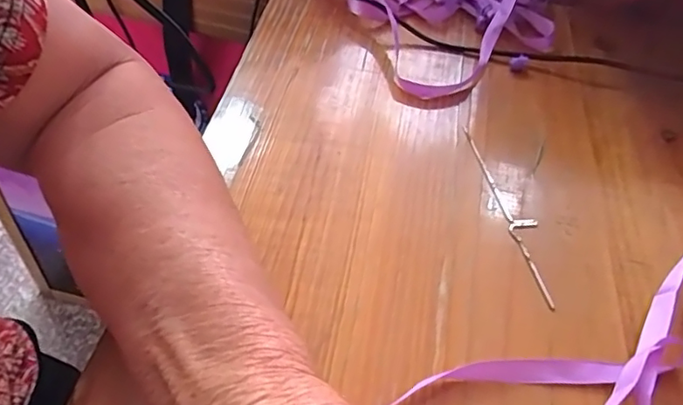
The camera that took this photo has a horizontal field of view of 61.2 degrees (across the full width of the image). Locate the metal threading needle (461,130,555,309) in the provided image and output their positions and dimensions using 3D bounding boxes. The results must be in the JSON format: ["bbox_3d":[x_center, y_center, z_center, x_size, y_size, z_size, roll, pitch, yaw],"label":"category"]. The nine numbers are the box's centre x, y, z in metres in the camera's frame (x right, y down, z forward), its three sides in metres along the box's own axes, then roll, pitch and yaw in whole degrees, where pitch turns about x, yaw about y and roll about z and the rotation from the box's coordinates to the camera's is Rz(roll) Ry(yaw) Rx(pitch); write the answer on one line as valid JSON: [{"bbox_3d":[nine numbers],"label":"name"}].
[{"bbox_3d":[0.090,0.001,0.304,0.016,0.004,0.124,-4,49,-10],"label":"metal threading needle"}]

